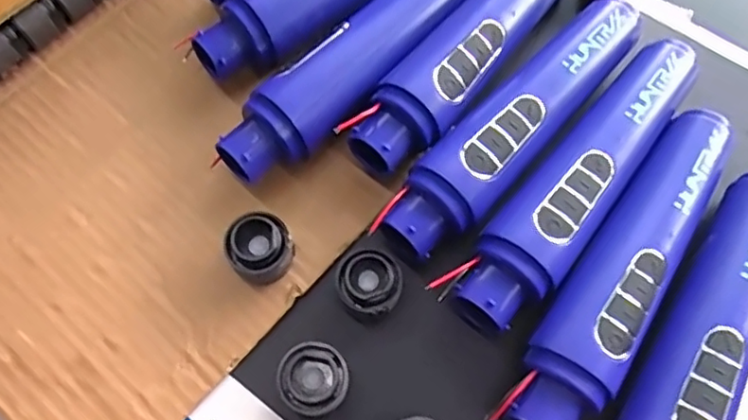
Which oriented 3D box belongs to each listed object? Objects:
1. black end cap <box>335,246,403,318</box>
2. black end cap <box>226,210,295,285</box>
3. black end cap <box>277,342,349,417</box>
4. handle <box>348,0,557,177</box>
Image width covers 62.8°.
[{"bbox_3d":[-0.002,0.034,0.278,0.028,0.027,0.026,0,69,0],"label":"black end cap"},{"bbox_3d":[-0.051,0.018,0.279,0.027,0.025,0.028,0,69,0],"label":"black end cap"},{"bbox_3d":[-0.026,0.073,0.265,0.028,0.021,0.029,41,75,14],"label":"black end cap"},{"bbox_3d":[0.055,-0.085,0.314,0.037,0.038,0.177,38,74,13],"label":"handle"}]

